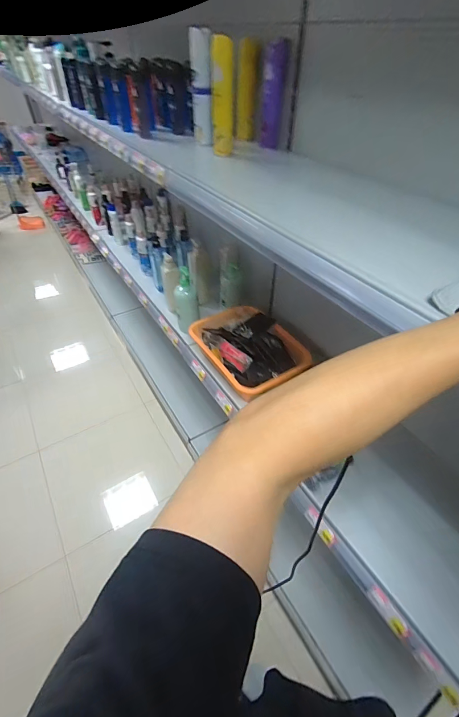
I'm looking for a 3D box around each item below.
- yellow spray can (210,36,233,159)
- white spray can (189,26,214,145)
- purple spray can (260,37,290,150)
[{"bbox_3d":[-0.018,-0.669,0.873,0.054,0.242,0.048,0,43,-1],"label":"yellow spray can"},{"bbox_3d":[-0.077,-0.755,0.946,0.051,0.249,0.065,-6,44,-7],"label":"white spray can"},{"bbox_3d":[0.124,-0.745,0.966,0.062,0.233,0.052,-2,43,-3],"label":"purple spray can"}]

